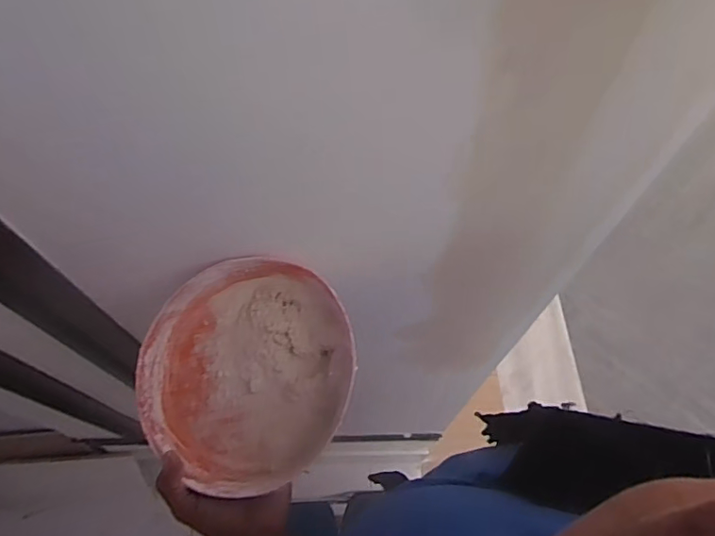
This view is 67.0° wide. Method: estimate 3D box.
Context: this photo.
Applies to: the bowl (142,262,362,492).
[{"bbox_3d":[-0.100,0.097,0.521,0.211,0.080,0.211,-2,80,10],"label":"bowl"}]

